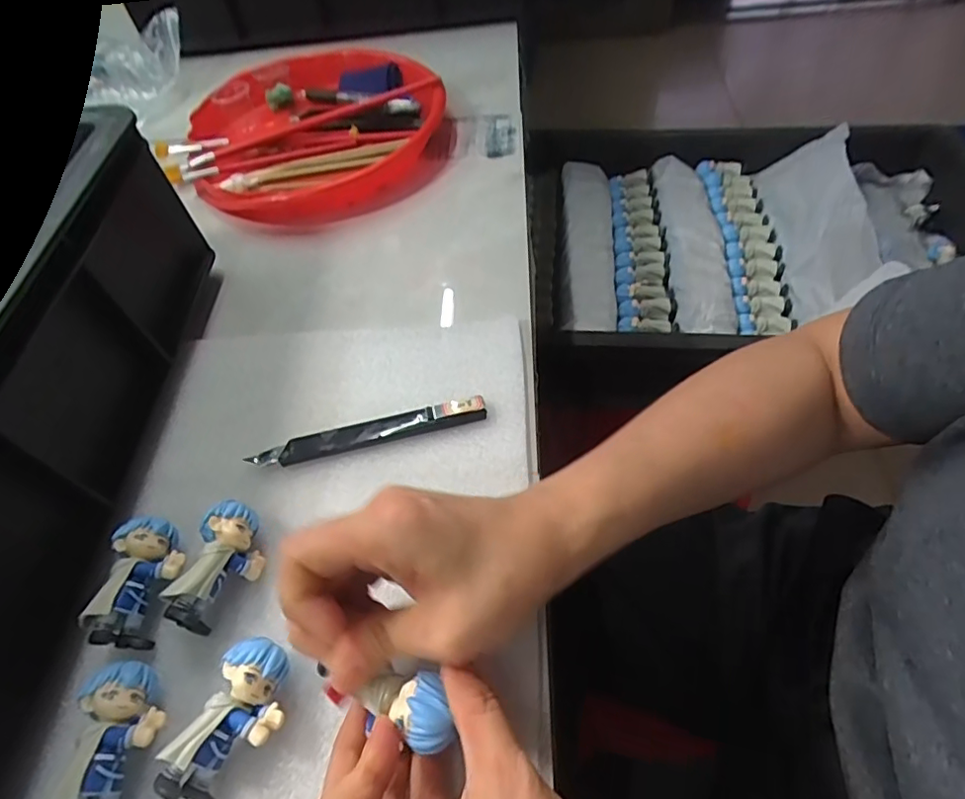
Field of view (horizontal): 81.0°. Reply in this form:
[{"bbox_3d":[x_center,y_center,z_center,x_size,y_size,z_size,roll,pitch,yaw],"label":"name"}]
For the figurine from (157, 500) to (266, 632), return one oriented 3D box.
[{"bbox_3d":[-0.128,0.081,0.280,0.027,0.034,0.060,0,53,5],"label":"figurine"}]

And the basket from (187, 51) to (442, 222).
[{"bbox_3d":[-0.155,-0.259,0.532,0.254,0.046,0.221,-34,57,-18],"label":"basket"}]

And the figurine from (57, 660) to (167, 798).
[{"bbox_3d":[-0.152,0.145,0.238,0.031,0.027,0.061,-1,53,5],"label":"figurine"}]

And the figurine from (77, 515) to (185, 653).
[{"bbox_3d":[-0.167,0.090,0.281,0.032,0.029,0.059,-7,53,1],"label":"figurine"}]

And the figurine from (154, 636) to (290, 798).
[{"bbox_3d":[-0.102,0.136,0.238,0.032,0.030,0.061,12,56,14],"label":"figurine"}]

